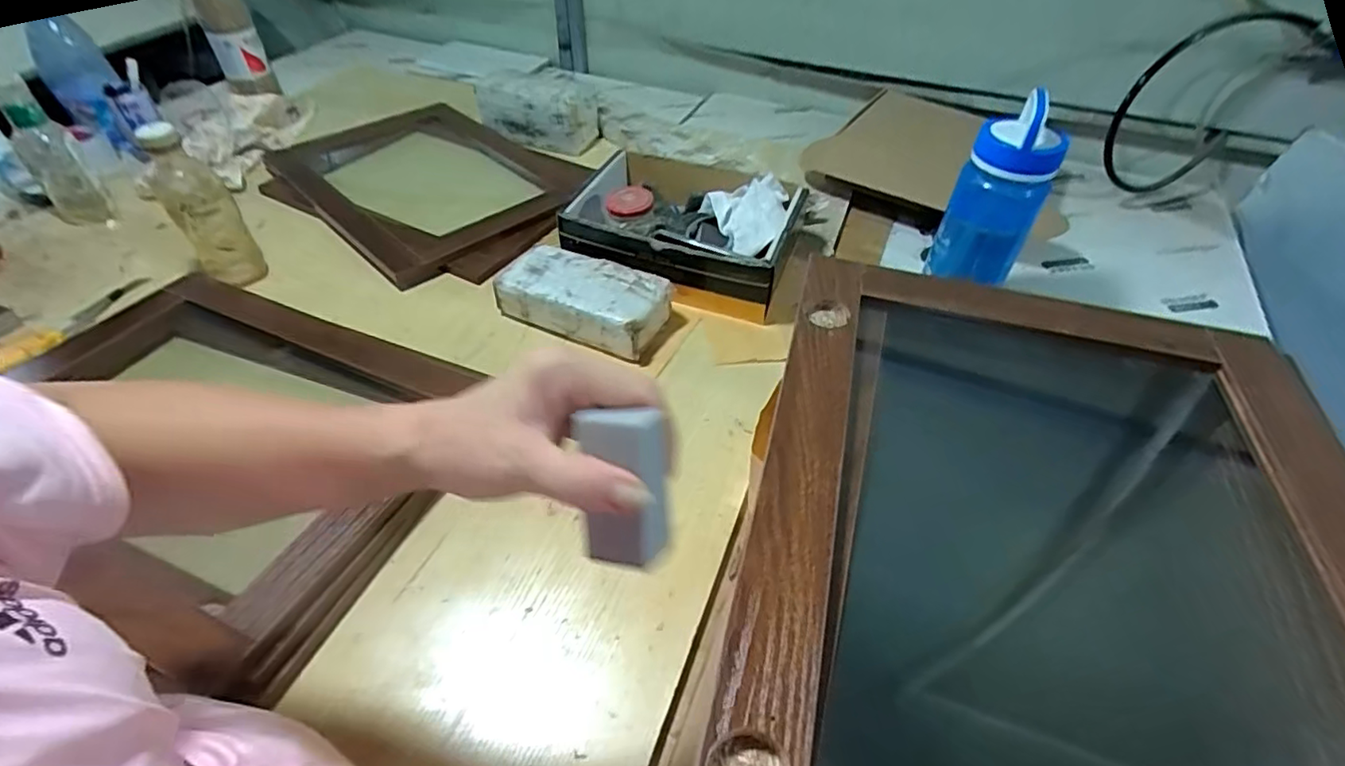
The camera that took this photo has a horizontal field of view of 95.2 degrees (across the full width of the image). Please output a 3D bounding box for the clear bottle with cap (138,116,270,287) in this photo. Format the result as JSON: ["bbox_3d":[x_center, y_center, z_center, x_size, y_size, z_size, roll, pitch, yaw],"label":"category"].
[{"bbox_3d":[-0.596,-0.214,0.776,0.079,0.198,0.076,-26,52,-25],"label":"clear bottle with cap"}]

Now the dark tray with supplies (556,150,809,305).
[{"bbox_3d":[0.016,-0.221,0.840,0.289,0.074,0.205,15,47,13],"label":"dark tray with supplies"}]

